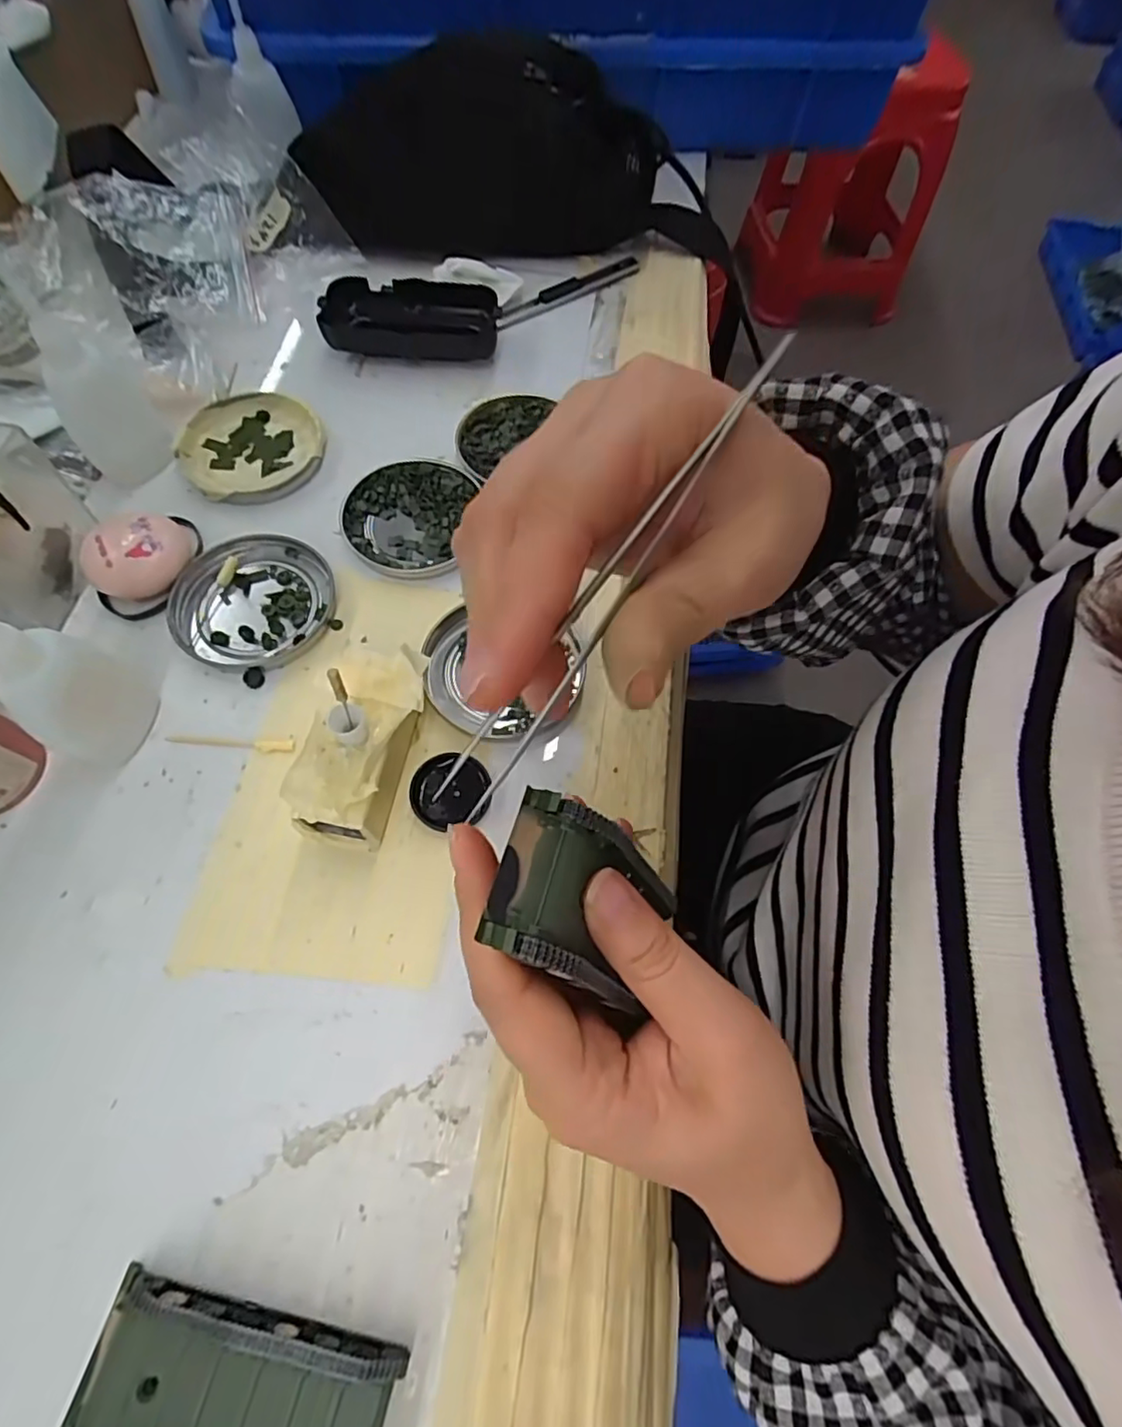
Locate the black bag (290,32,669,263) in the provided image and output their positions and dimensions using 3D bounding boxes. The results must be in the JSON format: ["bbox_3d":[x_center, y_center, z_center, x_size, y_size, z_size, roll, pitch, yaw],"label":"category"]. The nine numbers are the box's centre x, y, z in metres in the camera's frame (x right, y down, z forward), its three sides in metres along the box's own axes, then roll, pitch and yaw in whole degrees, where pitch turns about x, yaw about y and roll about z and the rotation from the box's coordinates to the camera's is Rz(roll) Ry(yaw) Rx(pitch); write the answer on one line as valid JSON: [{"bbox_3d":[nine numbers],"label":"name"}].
[{"bbox_3d":[-0.062,-0.403,0.433,0.259,0.098,0.111,-1,65,-3],"label":"black bag"}]

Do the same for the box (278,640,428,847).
[{"bbox_3d":[-0.085,0.015,0.271,0.043,0.042,0.086,8,65,1],"label":"box"}]

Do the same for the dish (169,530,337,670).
[{"bbox_3d":[-0.158,-0.059,0.320,0.075,0.007,0.080,1,65,-2],"label":"dish"}]

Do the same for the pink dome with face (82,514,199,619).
[{"bbox_3d":[-0.213,-0.080,0.317,0.057,0.023,0.045,-41,73,-19],"label":"pink dome with face"}]

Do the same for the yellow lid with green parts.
[{"bbox_3d":[-0.182,-0.158,0.363,0.078,0.007,0.080,1,65,-2],"label":"yellow lid with green parts"}]

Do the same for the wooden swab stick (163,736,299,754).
[{"bbox_3d":[-0.154,0.014,0.288,0.058,0.004,0.007,2,65,-2],"label":"wooden swab stick"}]

